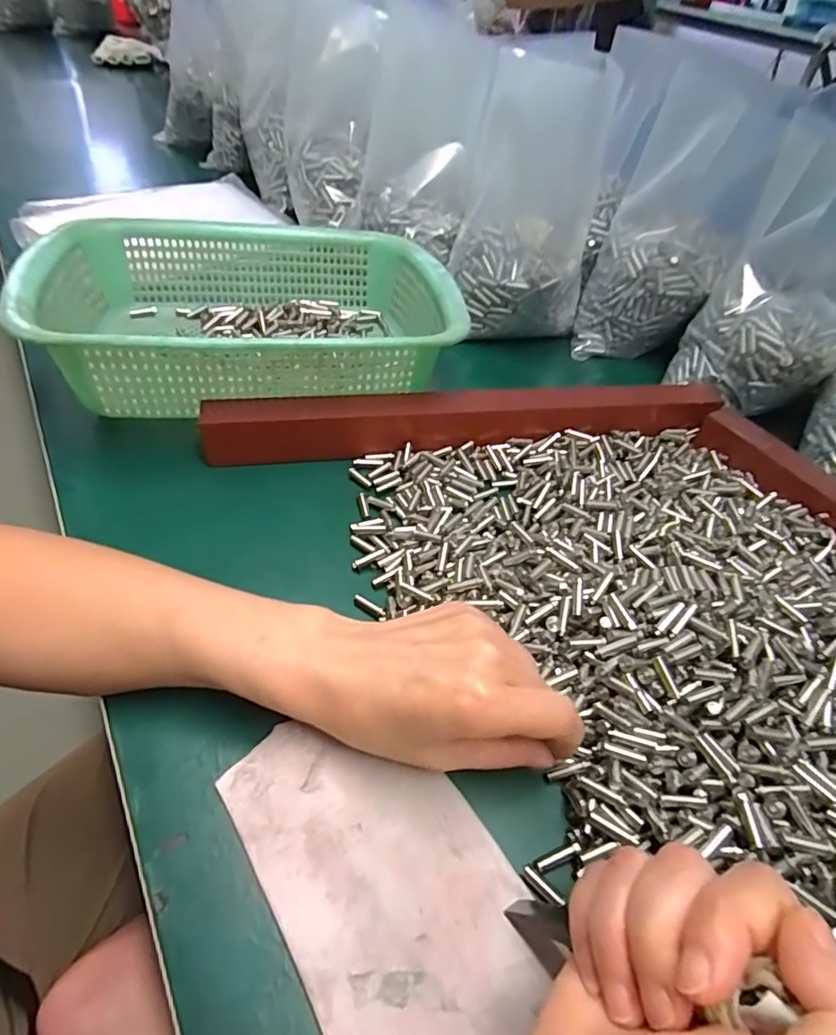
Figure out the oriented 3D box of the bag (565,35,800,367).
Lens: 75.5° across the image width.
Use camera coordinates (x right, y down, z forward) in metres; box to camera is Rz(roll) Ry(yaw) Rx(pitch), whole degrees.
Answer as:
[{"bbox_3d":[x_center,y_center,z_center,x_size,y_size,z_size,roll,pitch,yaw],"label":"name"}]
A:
[{"bbox_3d":[0.225,-0.281,0.502,0.110,0.191,0.166,9,49,1],"label":"bag"}]

